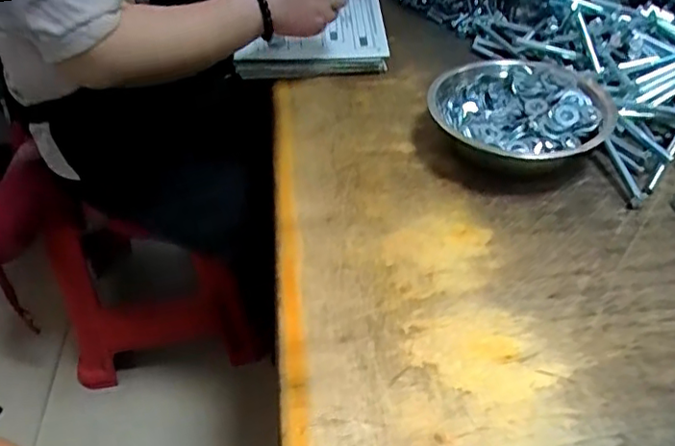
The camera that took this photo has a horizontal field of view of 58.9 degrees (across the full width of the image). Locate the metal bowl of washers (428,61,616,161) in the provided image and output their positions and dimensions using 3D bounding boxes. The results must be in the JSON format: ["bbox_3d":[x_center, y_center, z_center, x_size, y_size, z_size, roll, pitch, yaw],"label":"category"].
[{"bbox_3d":[0.202,-0.112,0.638,0.172,0.054,0.161,-1,44,1],"label":"metal bowl of washers"}]

